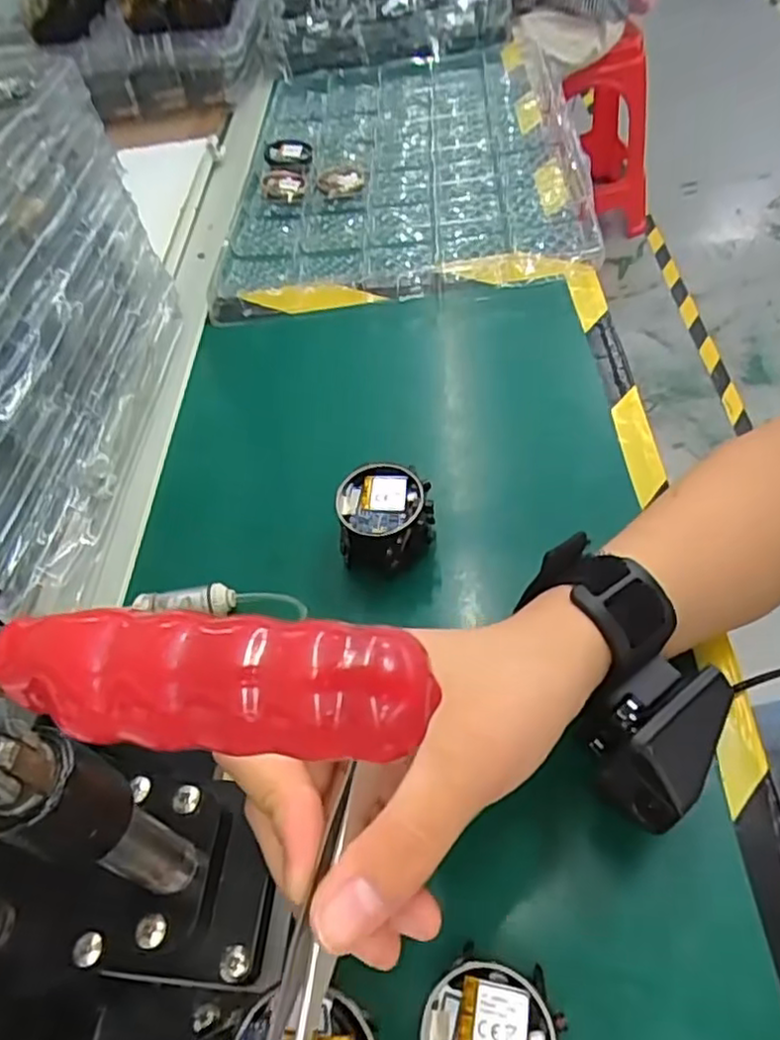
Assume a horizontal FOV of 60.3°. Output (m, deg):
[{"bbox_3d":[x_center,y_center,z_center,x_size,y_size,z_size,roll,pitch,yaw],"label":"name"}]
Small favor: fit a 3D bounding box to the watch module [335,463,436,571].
[{"bbox_3d":[-0.001,0.001,0.353,0.050,0.040,0.048,-7,51,5],"label":"watch module"}]

